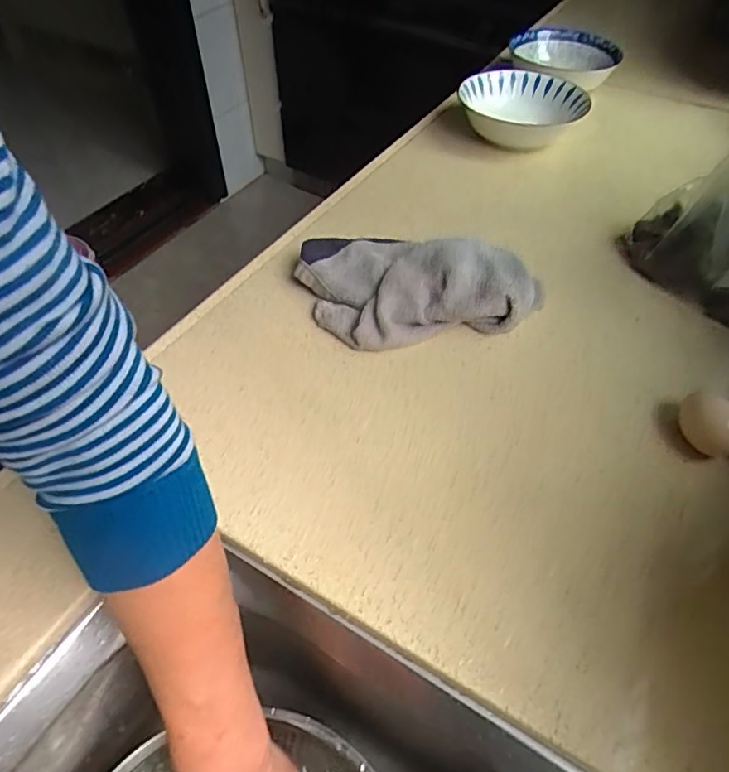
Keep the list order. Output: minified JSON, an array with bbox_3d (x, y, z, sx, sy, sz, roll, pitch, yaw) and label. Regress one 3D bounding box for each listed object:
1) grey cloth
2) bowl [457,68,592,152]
[{"bbox_3d":[0.054,-0.104,0.521,0.234,0.045,0.146,-2,51,-4],"label":"grey cloth"},{"bbox_3d":[0.221,-0.394,0.755,0.169,0.054,0.175,1,51,-1],"label":"bowl"}]

